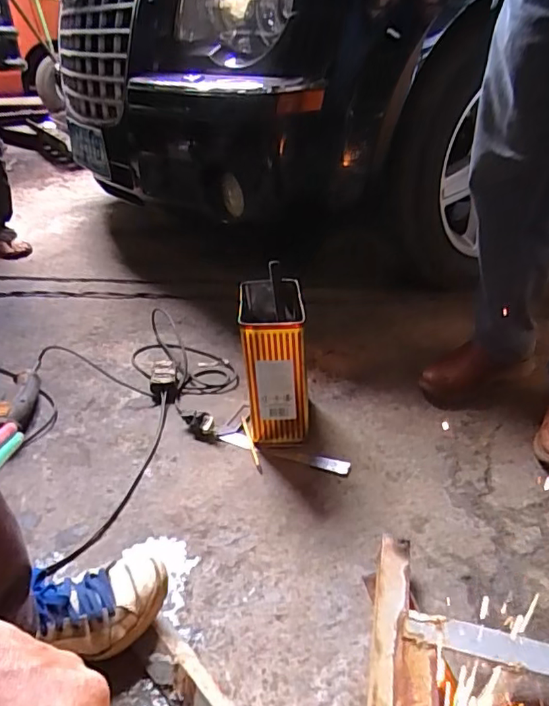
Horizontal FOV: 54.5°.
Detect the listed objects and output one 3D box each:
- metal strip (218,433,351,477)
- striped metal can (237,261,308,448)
[{"bbox_3d":[0.014,0.174,0.932,0.239,0.009,0.033,10,32,22],"label":"metal strip"},{"bbox_3d":[0.000,0.016,0.948,0.106,0.244,0.186,0,30,0],"label":"striped metal can"}]

